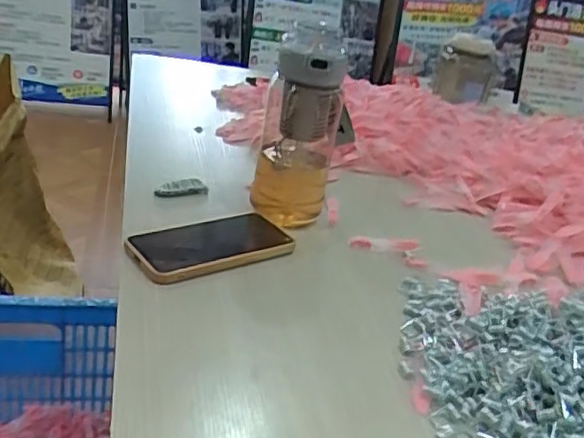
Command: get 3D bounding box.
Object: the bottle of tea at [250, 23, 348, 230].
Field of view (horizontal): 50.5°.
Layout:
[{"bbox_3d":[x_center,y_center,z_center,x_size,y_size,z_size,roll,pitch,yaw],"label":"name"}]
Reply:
[{"bbox_3d":[0.009,-0.096,0.656,0.091,0.196,0.066,6,27,2],"label":"bottle of tea"}]

